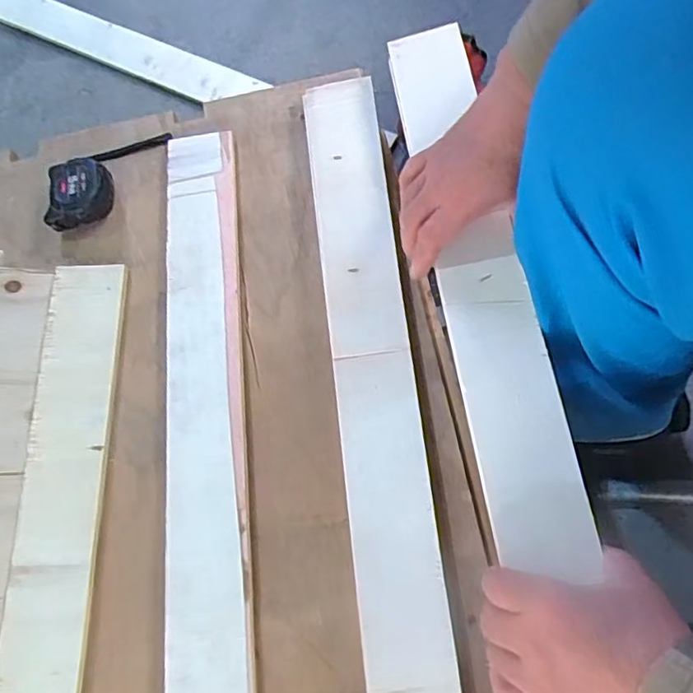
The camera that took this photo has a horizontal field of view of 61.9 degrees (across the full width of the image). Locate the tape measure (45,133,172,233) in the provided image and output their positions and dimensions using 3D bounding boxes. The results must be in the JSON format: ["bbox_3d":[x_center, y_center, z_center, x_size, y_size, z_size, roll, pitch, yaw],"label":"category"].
[{"bbox_3d":[-0.264,-0.186,0.612,0.067,0.032,0.149,29,77,15],"label":"tape measure"}]

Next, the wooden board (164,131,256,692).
[{"bbox_3d":[-0.112,0.240,0.465,0.072,0.021,0.965,-7,71,4],"label":"wooden board"}]

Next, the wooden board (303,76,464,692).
[{"bbox_3d":[0.043,0.187,0.454,0.071,0.016,0.965,-7,72,3],"label":"wooden board"}]

